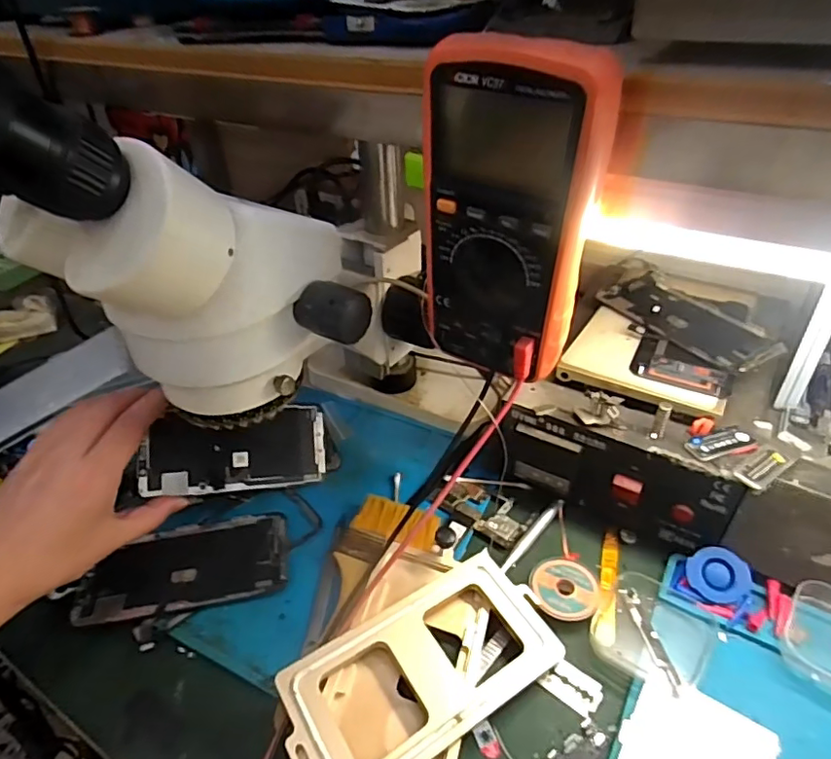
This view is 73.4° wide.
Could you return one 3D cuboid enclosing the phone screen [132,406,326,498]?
[{"bbox_3d":[-0.138,0.055,0.435,0.135,0.006,0.060,-2,78,-25],"label":"phone screen"}]

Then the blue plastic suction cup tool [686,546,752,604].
[{"bbox_3d":[0.199,0.128,0.367,0.037,0.004,0.033,36,78,21],"label":"blue plastic suction cup tool"}]

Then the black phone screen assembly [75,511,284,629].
[{"bbox_3d":[-0.161,0.131,0.395,0.137,0.007,0.066,-9,37,-7],"label":"black phone screen assembly"}]

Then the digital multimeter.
[{"bbox_3d":[0.049,-0.082,0.301,0.089,0.173,0.036,21,44,29],"label":"digital multimeter"}]

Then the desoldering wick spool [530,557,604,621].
[{"bbox_3d":[0.101,0.139,0.370,0.046,0.014,0.048,-2,37,2],"label":"desoldering wick spool"}]

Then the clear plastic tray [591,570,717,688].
[{"bbox_3d":[0.149,0.155,0.348,0.063,0.016,0.066,22,44,29],"label":"clear plastic tray"}]

